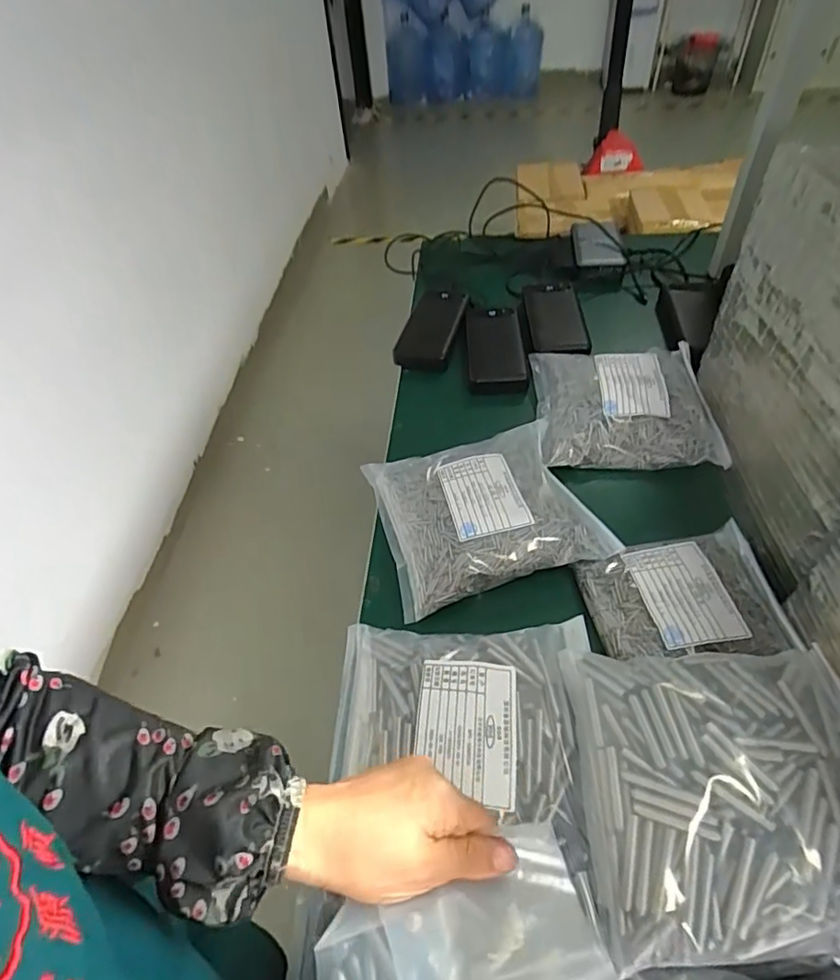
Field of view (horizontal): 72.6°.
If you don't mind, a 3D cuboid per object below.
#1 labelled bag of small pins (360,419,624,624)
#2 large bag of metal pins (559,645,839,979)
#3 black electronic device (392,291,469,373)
[{"bbox_3d":[0.059,0.010,0.547,0.191,0.029,0.172,-14,50,-9],"label":"labelled bag of small pins"},{"bbox_3d":[0.202,0.184,0.355,0.186,0.038,0.177,-1,49,3],"label":"large bag of metal pins"},{"bbox_3d":[0.017,-0.220,0.777,0.076,0.026,0.155,10,50,12],"label":"black electronic device"}]

